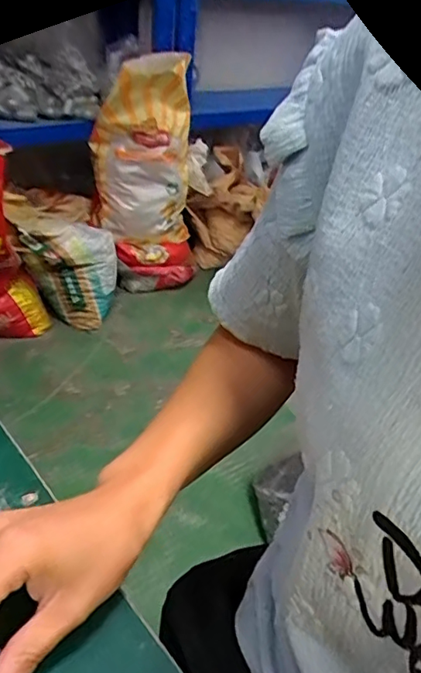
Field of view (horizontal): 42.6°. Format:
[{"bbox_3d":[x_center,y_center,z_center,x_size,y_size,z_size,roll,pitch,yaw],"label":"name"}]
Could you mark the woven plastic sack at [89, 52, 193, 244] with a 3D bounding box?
[{"bbox_3d":[-0.234,-0.609,1.855,0.340,0.615,0.133,-13,42,-24],"label":"woven plastic sack"}]

